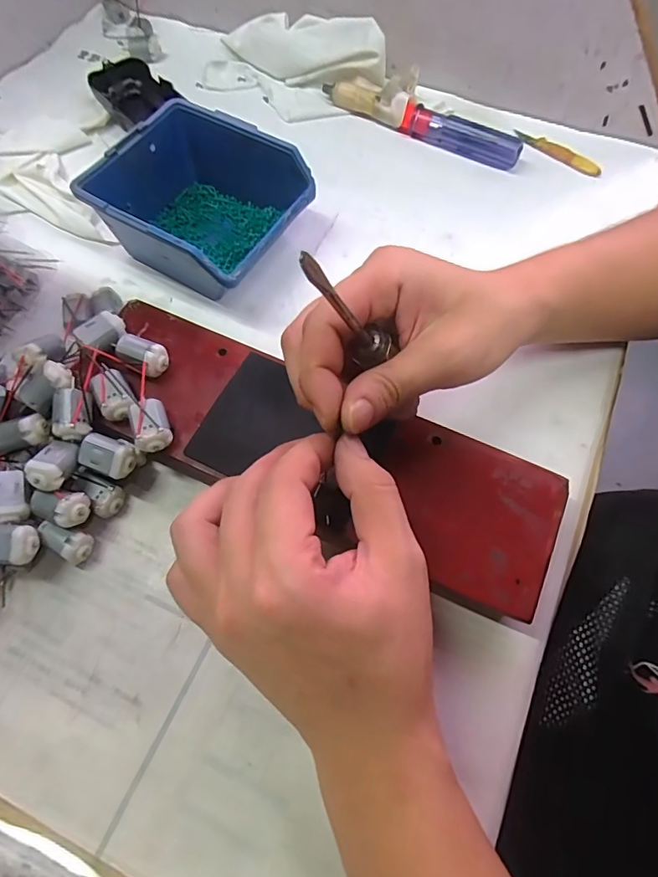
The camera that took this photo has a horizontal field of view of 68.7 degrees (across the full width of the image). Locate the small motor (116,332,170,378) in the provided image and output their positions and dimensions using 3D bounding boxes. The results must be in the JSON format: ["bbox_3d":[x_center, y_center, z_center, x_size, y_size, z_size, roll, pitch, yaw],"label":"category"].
[{"bbox_3d":[-0.109,-0.047,0.285,0.030,0.020,0.017,26,68,9],"label":"small motor"}]

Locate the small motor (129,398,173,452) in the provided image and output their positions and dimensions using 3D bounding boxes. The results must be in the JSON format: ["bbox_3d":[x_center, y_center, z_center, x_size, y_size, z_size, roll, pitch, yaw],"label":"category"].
[{"bbox_3d":[-0.098,-0.006,0.268,0.019,0.016,0.028,-19,69,-10],"label":"small motor"}]

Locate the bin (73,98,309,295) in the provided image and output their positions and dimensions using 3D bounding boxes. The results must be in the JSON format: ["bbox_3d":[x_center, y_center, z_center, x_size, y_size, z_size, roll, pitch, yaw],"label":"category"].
[{"bbox_3d":[-0.090,-0.162,0.340,0.131,0.060,0.108,30,69,12],"label":"bin"}]

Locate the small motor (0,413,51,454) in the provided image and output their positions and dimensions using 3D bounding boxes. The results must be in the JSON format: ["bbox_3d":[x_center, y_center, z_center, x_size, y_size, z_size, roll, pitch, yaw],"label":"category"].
[{"bbox_3d":[-0.172,-0.002,0.267,0.030,0.015,0.016,-12,67,-7],"label":"small motor"}]

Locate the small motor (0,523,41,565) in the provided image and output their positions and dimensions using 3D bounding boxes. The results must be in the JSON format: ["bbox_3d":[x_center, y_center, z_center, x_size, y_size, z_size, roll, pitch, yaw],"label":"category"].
[{"bbox_3d":[-0.164,0.054,0.246,0.027,0.015,0.020,4,66,1],"label":"small motor"}]

